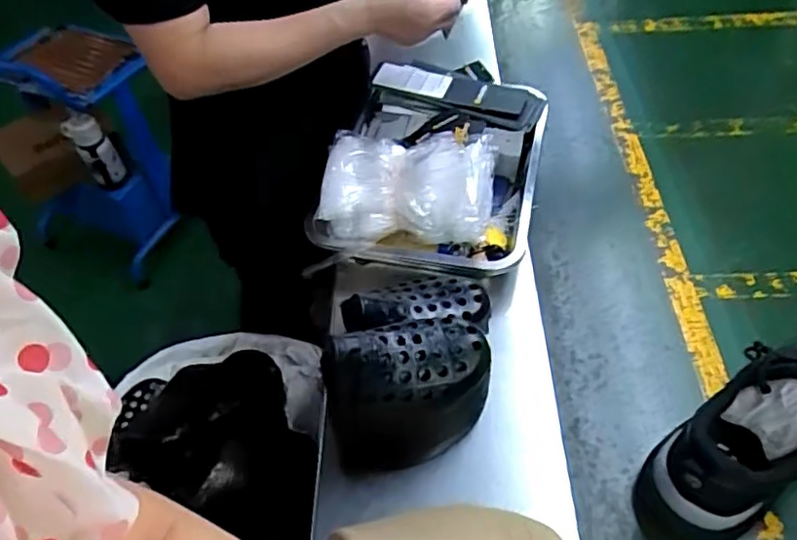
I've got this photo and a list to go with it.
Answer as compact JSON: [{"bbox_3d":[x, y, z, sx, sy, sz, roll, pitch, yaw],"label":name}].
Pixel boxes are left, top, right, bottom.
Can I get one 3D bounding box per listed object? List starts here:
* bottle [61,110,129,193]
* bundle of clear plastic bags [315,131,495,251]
[{"bbox_3d":[-0.739,-0.286,1.525,0.076,0.201,0.070,-35,32,-22],"label":"bottle"},{"bbox_3d":[0.009,-0.094,0.725,0.198,0.076,0.135,4,53,9],"label":"bundle of clear plastic bags"}]

